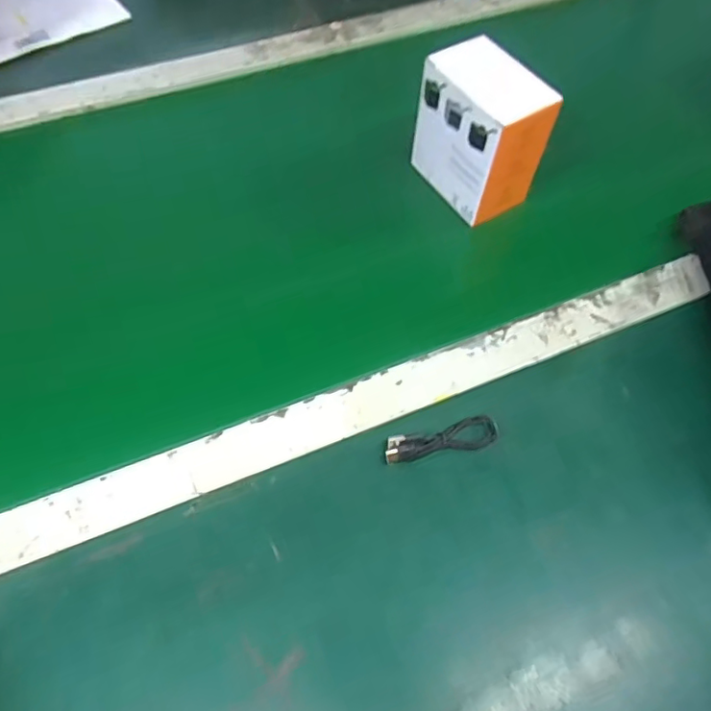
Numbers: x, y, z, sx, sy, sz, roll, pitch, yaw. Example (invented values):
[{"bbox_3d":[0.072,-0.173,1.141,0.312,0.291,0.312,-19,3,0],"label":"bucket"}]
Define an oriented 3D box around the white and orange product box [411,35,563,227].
[{"bbox_3d":[0.110,-0.194,0.507,0.071,0.115,0.107,-25,65,-15],"label":"white and orange product box"}]

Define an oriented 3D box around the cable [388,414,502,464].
[{"bbox_3d":[0.063,0.060,0.410,0.084,0.015,0.020,-11,62,-8],"label":"cable"}]

